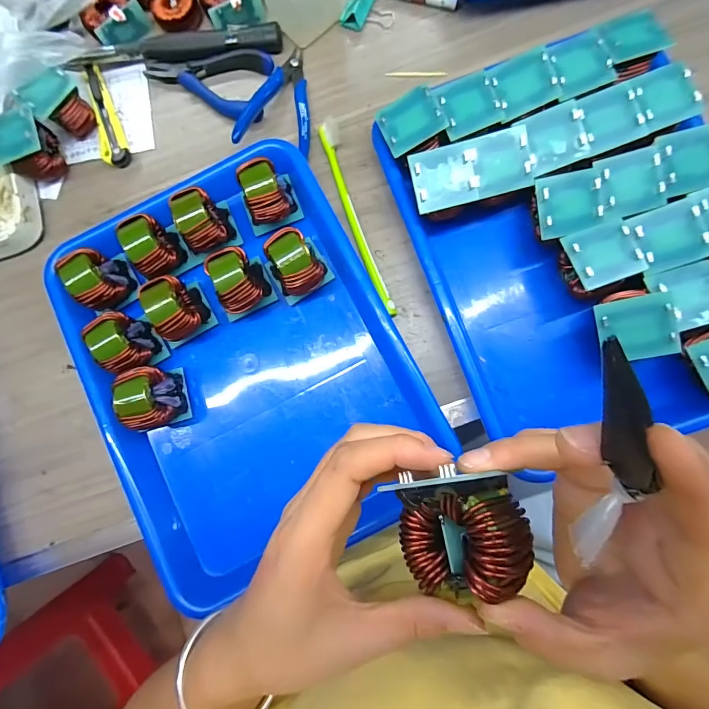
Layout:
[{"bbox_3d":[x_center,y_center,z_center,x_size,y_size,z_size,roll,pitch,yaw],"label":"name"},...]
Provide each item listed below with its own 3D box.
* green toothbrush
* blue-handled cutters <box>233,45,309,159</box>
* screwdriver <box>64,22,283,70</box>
[{"bbox_3d":[0.002,-0.122,0.340,0.016,0.013,0.185,-17,82,2],"label":"green toothbrush"},{"bbox_3d":[-0.073,-0.235,0.350,0.063,0.026,0.114,0,83,4],"label":"blue-handled cutters"},{"bbox_3d":[-0.174,-0.291,0.365,0.205,0.016,0.028,-2,83,4],"label":"screwdriver"}]

